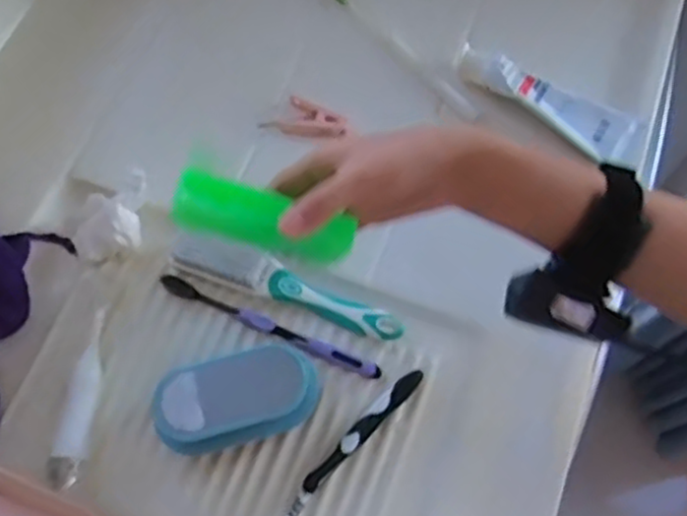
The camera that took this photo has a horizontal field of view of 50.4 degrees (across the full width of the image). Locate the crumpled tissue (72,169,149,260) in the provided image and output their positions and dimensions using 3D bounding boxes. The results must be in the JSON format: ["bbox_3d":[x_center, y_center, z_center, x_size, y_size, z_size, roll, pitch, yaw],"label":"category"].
[{"bbox_3d":[-0.184,-0.026,0.567,0.059,0.037,0.046,-23,71,-12],"label":"crumpled tissue"}]

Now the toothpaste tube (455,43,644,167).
[{"bbox_3d":[0.172,-0.134,0.617,0.162,0.030,0.047,28,69,9],"label":"toothpaste tube"}]

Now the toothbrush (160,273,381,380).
[{"bbox_3d":[-0.057,0.050,0.550,0.181,0.016,0.015,24,68,7],"label":"toothbrush"}]

